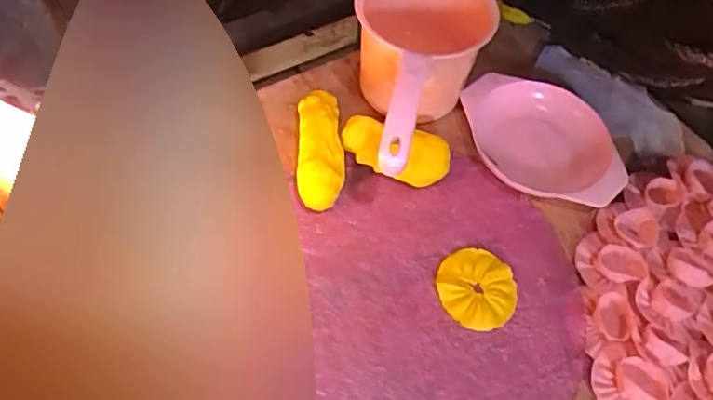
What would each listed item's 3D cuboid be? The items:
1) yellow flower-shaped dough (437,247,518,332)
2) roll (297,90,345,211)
[{"bbox_3d":[0.115,0.084,0.548,0.074,0.006,0.075,26,62,14],"label":"yellow flower-shaped dough"},{"bbox_3d":[-0.038,-0.054,0.603,0.048,0.048,0.140,-1,58,-1],"label":"roll"}]

